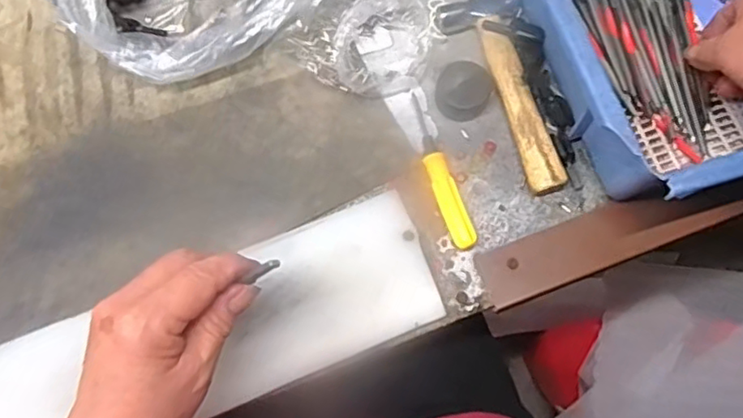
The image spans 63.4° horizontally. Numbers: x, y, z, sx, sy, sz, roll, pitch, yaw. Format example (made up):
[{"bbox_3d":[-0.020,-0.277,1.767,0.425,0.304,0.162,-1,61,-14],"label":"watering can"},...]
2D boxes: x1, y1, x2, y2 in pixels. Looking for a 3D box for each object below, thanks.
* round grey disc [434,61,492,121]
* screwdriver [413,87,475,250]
[{"bbox_3d":[0.066,-0.085,0.433,0.038,0.018,0.041,0,77,1],"label":"round grey disc"},{"bbox_3d":[0.046,-0.029,0.421,0.016,0.014,0.120,-18,78,-4],"label":"screwdriver"}]

